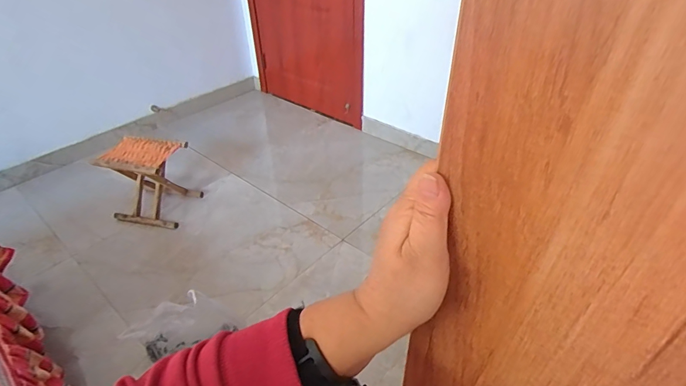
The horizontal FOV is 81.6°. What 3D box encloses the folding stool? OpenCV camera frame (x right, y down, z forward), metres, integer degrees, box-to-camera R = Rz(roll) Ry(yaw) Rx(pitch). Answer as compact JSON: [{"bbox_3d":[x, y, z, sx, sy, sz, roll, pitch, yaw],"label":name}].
[{"bbox_3d":[-0.832,-0.054,1.718,0.285,0.305,0.249,7,40,10],"label":"folding stool"}]

